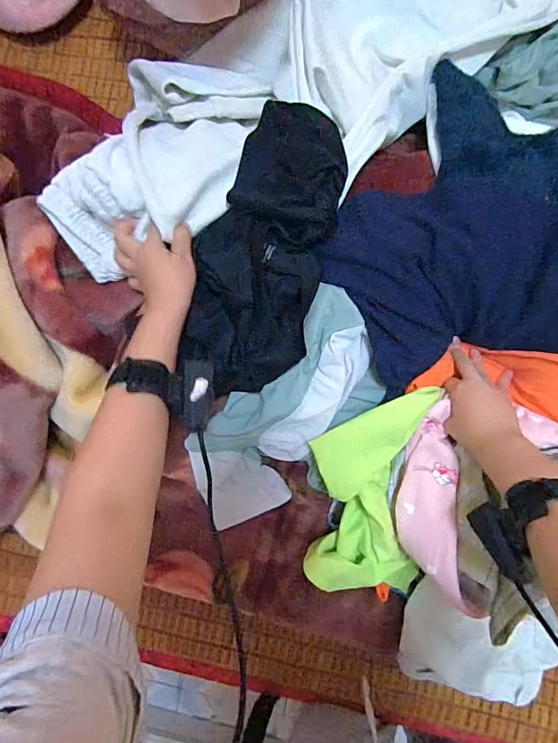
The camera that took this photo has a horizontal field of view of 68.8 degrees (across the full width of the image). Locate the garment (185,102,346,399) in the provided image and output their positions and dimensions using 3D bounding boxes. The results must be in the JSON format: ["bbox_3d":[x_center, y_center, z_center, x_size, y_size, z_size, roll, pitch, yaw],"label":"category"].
[{"bbox_3d":[-0.014,-0.141,0.463,0.134,0.037,0.326,13,90,4],"label":"garment"}]

